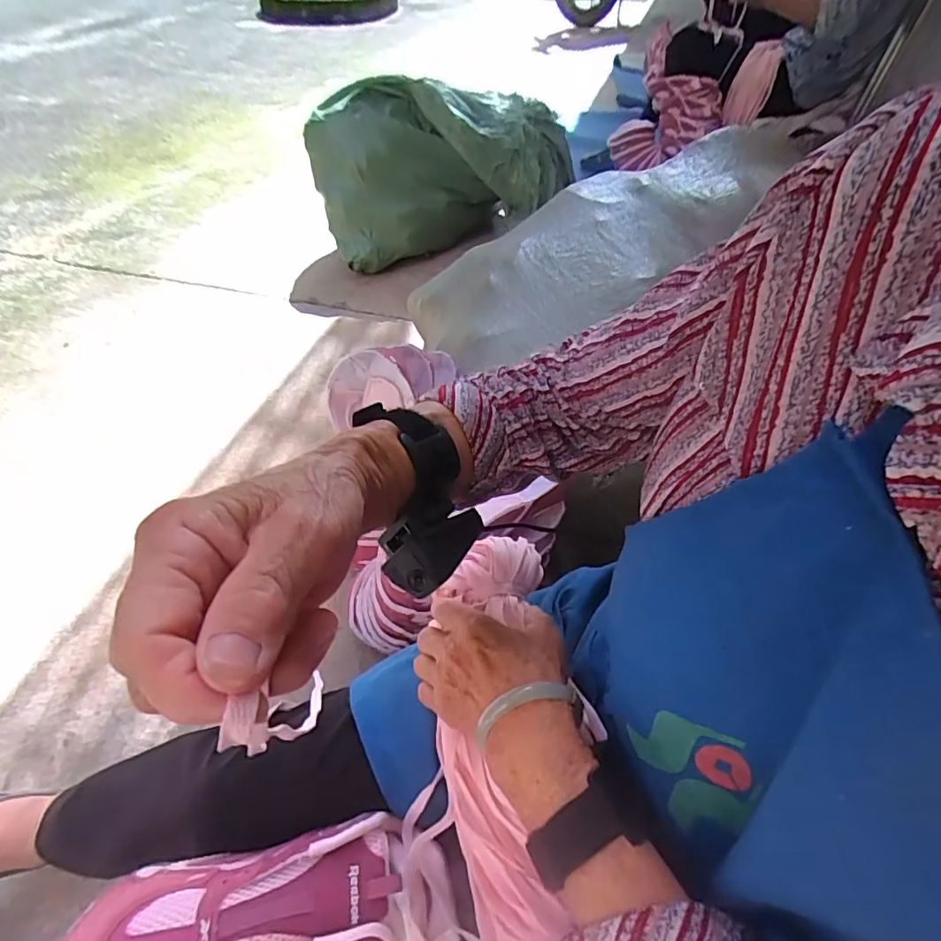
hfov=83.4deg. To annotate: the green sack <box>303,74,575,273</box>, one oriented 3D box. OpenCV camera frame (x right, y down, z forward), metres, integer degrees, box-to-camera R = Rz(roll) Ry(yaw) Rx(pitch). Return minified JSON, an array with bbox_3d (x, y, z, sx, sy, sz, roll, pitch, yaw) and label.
[{"bbox_3d":[-0.051,-0.845,1.508,0.753,0.388,0.302,-7,51,-12],"label":"green sack"}]

